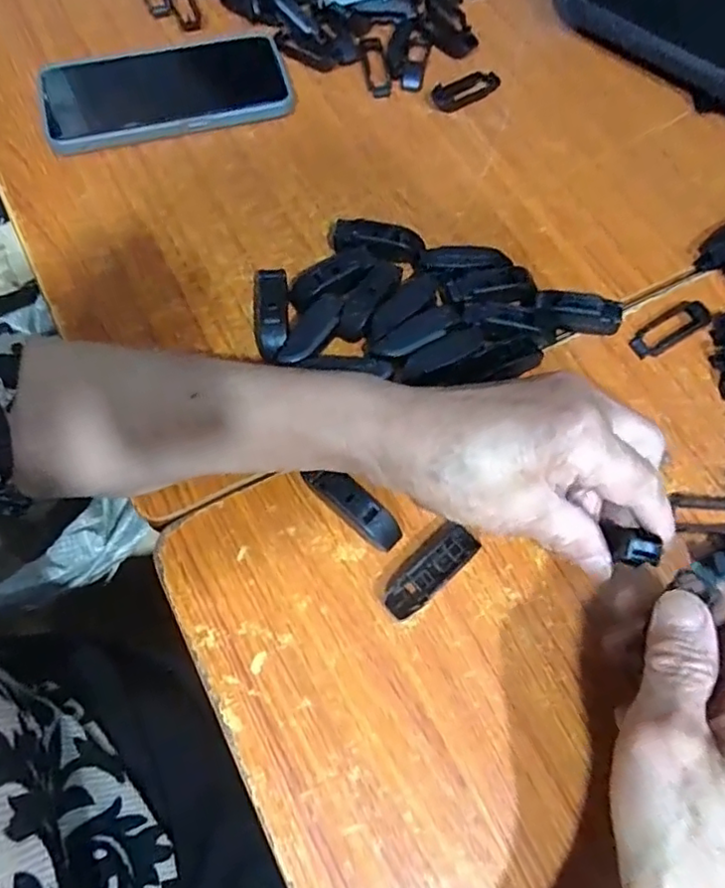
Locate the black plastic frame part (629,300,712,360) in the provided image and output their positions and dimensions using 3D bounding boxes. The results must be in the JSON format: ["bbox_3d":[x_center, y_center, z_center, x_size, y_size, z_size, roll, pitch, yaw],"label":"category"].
[{"bbox_3d":[0.183,-0.069,0.369,0.051,0.010,0.020,-30,71,-14],"label":"black plastic frame part"}]

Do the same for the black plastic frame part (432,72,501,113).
[{"bbox_3d":[0.076,-0.255,0.444,0.054,0.004,0.022,-25,70,-12],"label":"black plastic frame part"}]

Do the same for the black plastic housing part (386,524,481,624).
[{"bbox_3d":[0.033,0.063,0.303,0.053,0.015,0.020,-42,75,-17],"label":"black plastic housing part"}]

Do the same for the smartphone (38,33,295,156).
[{"bbox_3d":[-0.134,-0.242,0.422,0.162,0.016,0.078,-13,68,-8],"label":"smartphone"}]

